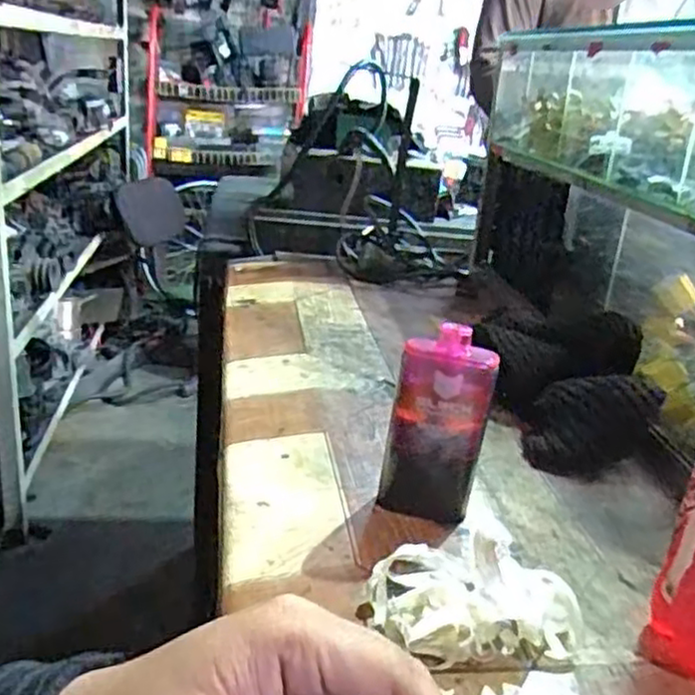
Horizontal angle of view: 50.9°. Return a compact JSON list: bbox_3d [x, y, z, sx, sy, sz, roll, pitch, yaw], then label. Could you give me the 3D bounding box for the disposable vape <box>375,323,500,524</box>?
[{"bbox_3d":[0.046,0.039,0.371,0.048,0.102,0.017,9,21,5],"label":"disposable vape"}]

